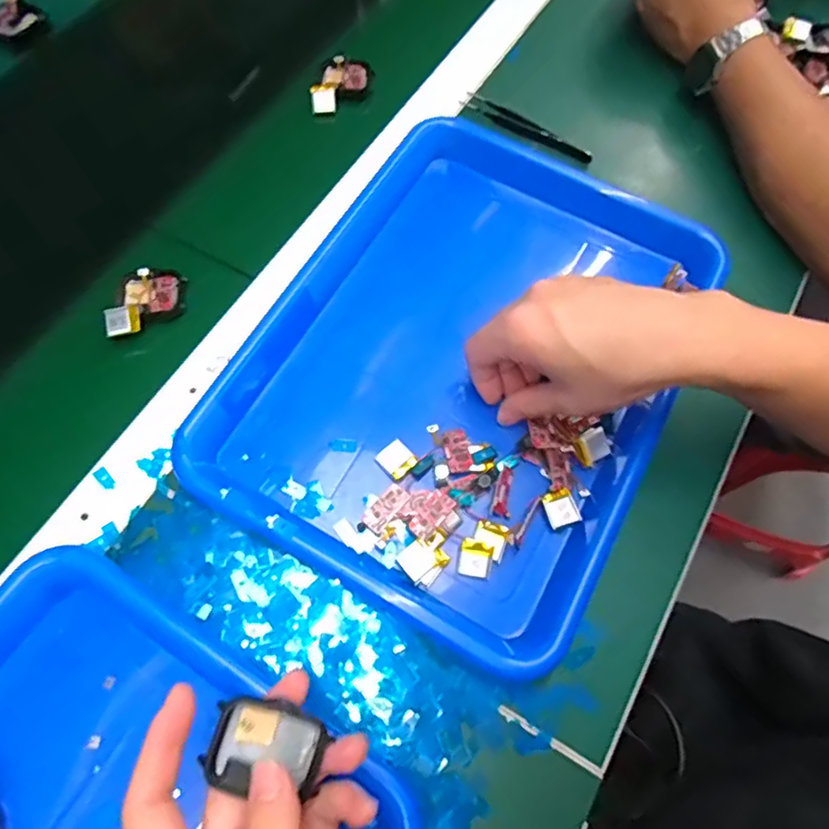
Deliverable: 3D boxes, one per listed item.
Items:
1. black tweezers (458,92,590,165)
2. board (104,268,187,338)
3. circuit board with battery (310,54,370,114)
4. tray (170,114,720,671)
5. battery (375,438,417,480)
[{"bbox_3d":[0.089,-0.229,0.477,0.114,0.007,0.016,34,71,10],"label":"black tweezers"},{"bbox_3d":[-0.184,-0.077,0.409,0.047,0.013,0.051,-5,69,-5],"label":"board"},{"bbox_3d":[-0.061,-0.275,0.496,0.038,0.012,0.058,16,68,4],"label":"circuit board with battery"},{"bbox_3d":[0.043,-0.038,0.387,0.251,0.032,0.327,28,69,10],"label":"tray"},{"bbox_3d":[-0.011,0.027,0.364,0.019,0.004,0.022,-44,64,-4],"label":"battery"}]

